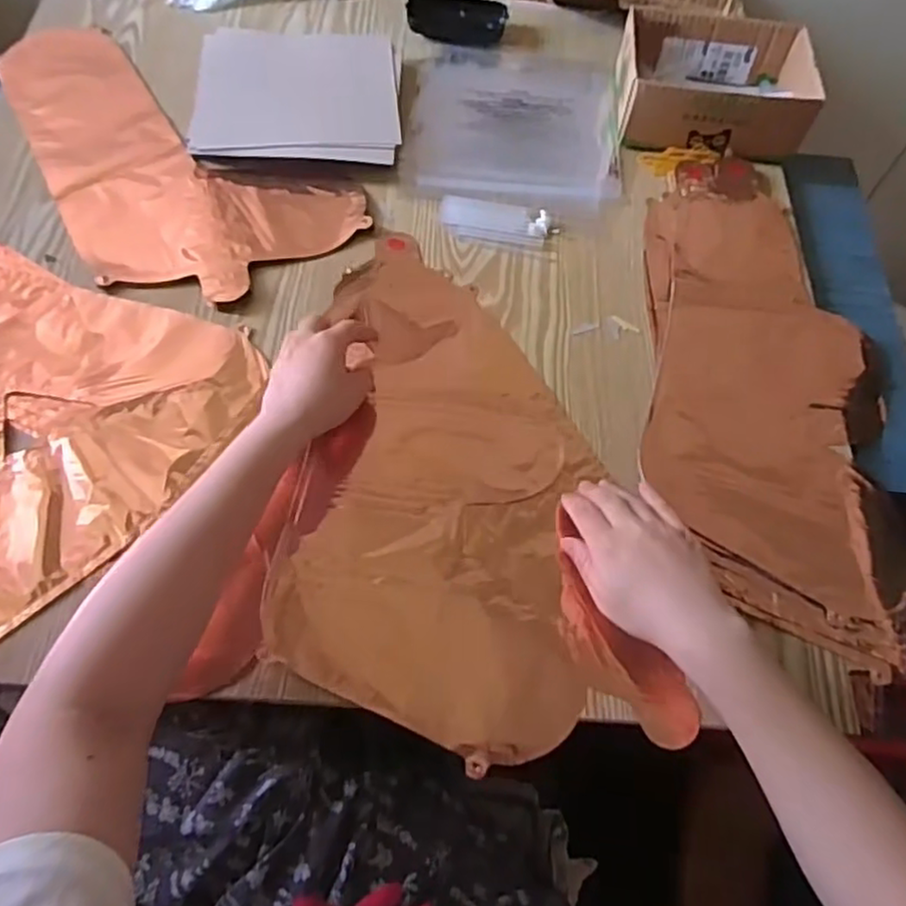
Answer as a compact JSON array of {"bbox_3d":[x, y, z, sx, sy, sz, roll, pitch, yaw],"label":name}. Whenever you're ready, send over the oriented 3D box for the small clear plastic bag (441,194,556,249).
[{"bbox_3d":[0.042,-0.217,0.638,0.104,0.009,0.048,9,64,1],"label":"small clear plastic bag"}]

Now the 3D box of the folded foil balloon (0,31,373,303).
[{"bbox_3d":[-0.288,-0.287,0.655,0.212,0.013,0.396,-39,72,-19],"label":"folded foil balloon"}]

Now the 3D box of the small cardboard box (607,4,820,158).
[{"bbox_3d":[0.258,-0.367,0.691,0.180,0.065,0.140,5,64,-1],"label":"small cardboard box"}]

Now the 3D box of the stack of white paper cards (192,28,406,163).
[{"bbox_3d":[-0.150,-0.354,0.678,0.194,0.026,0.157,3,64,-2],"label":"stack of white paper cards"}]

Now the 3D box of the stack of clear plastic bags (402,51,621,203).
[{"bbox_3d":[0.062,-0.344,0.714,0.210,0.015,0.221,4,64,-2],"label":"stack of clear plastic bags"}]

